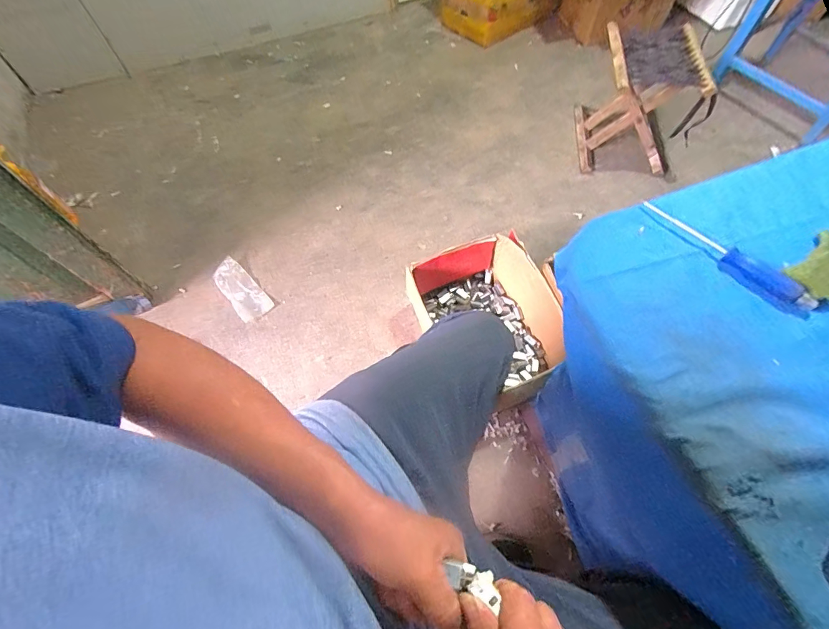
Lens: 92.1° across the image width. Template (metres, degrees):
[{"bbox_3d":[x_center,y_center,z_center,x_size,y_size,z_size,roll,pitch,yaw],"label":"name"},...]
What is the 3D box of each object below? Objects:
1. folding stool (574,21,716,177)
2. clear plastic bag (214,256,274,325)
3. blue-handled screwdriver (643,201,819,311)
[{"bbox_3d":[0.729,-0.695,1.304,0.293,0.318,0.298,4,62,5],"label":"folding stool"},{"bbox_3d":[-0.509,-0.073,1.172,0.095,0.032,0.213,-38,66,-16],"label":"clear plastic bag"},{"bbox_3d":[0.336,-0.069,0.434,0.030,0.018,0.184,-33,65,-14],"label":"blue-handled screwdriver"}]

